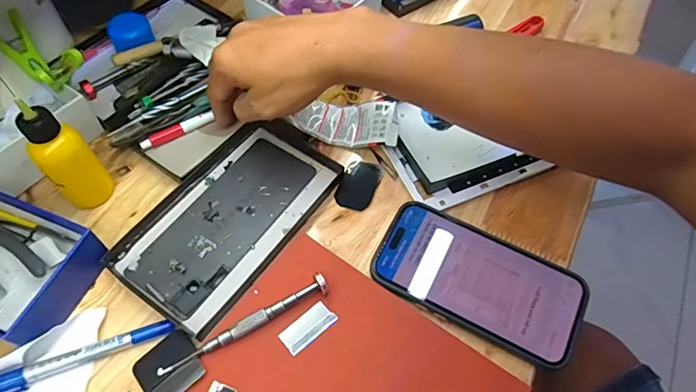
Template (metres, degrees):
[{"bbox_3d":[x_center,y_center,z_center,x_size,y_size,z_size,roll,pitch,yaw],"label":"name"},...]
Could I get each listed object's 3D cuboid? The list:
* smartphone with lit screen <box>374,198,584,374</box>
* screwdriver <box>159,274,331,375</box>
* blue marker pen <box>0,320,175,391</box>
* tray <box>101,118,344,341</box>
[{"bbox_3d":[0.095,0.059,0.341,0.146,0.012,0.077,24,60,12],"label":"smartphone with lit screen"},{"bbox_3d":[-0.068,0.089,0.314,0.121,0.015,0.013,-28,63,-18],"label":"screwdriver"},{"bbox_3d":[-0.178,0.108,0.304,0.121,0.009,0.015,-18,61,-13],"label":"blue marker pen"},{"bbox_3d":[-0.093,0.010,0.374,0.103,0.011,0.183,30,62,16],"label":"tray"}]

